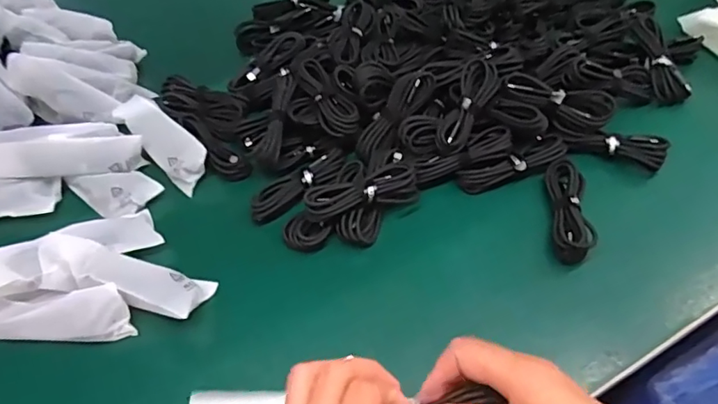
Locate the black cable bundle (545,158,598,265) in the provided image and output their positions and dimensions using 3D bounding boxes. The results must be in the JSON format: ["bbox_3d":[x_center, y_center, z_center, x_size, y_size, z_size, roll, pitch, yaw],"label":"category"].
[{"bbox_3d":[0.195,0.008,0.486,0.035,0.025,0.112,1,53,6],"label":"black cable bundle"}]

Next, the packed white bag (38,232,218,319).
[{"bbox_3d":[-0.209,0.068,0.464,0.147,0.029,0.046,16,55,2],"label":"packed white bag"}]

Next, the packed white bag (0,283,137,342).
[{"bbox_3d":[-0.277,0.096,0.454,0.156,0.037,0.045,0,52,5],"label":"packed white bag"}]

